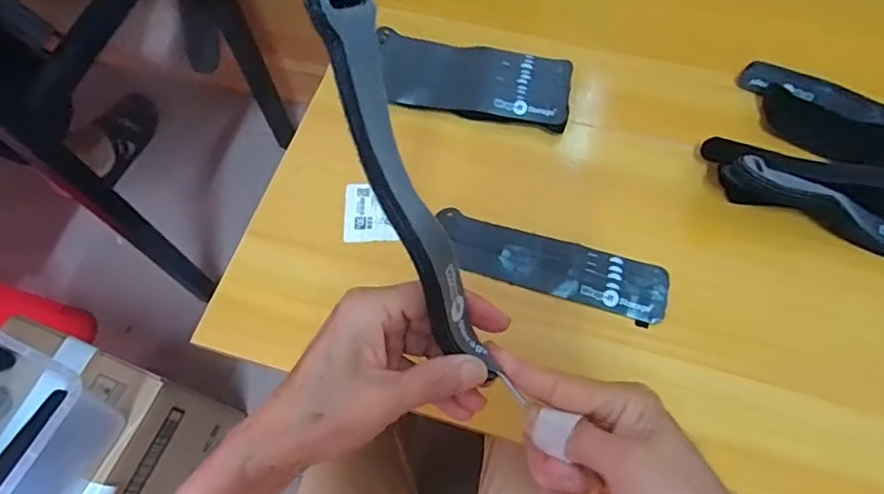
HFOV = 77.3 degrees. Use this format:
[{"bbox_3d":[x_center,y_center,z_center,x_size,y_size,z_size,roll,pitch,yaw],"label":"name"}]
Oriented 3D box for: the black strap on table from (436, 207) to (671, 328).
[{"bbox_3d":[0.090,0.015,0.463,0.193,0.009,0.051,16,67,10],"label":"black strap on table"}]

